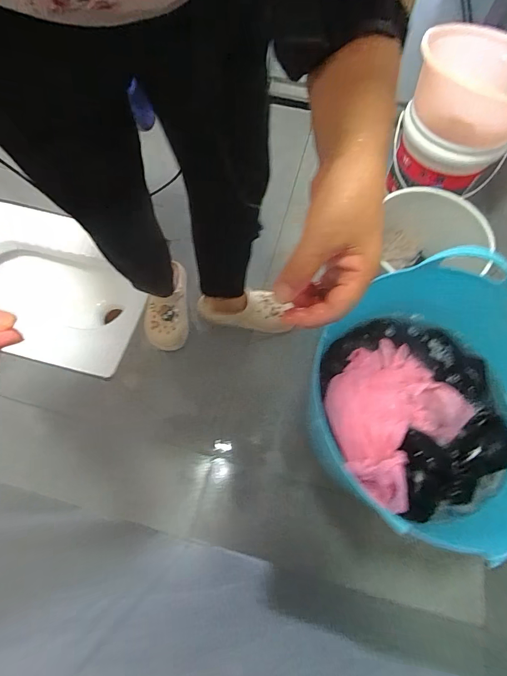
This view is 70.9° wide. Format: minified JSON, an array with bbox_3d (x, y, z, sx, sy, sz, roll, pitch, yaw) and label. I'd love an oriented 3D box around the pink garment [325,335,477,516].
[{"bbox_3d":[0.239,0.128,0.619,0.255,0.075,0.217,-41,74,-17],"label":"pink garment"}]

